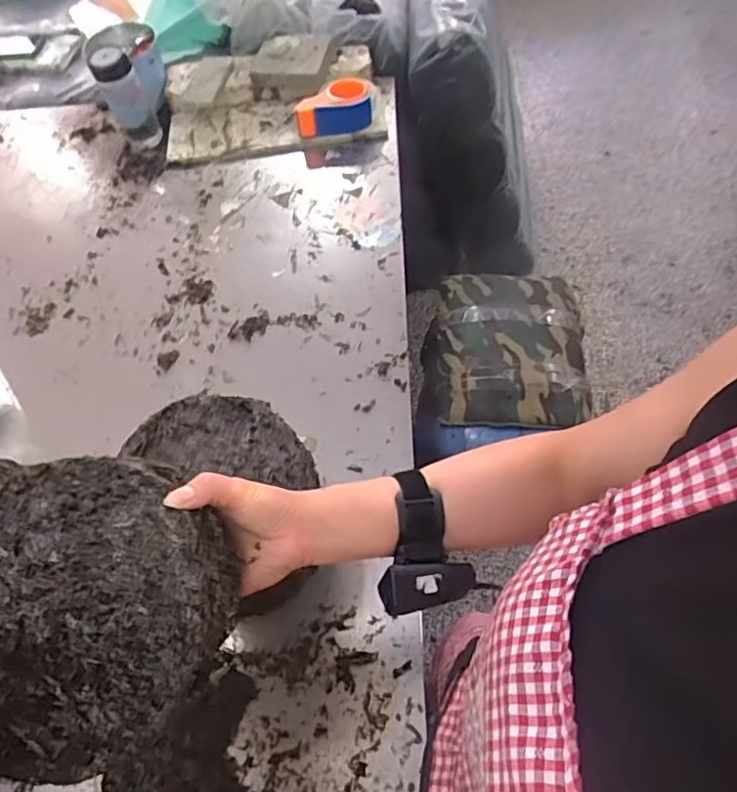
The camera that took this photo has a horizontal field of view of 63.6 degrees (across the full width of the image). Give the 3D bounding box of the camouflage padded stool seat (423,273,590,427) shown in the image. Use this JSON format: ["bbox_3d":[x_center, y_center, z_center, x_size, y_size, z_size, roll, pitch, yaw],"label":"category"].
[{"bbox_3d":[0.261,-0.097,1.128,0.282,0.048,0.347,2,59,4],"label":"camouflage padded stool seat"}]

